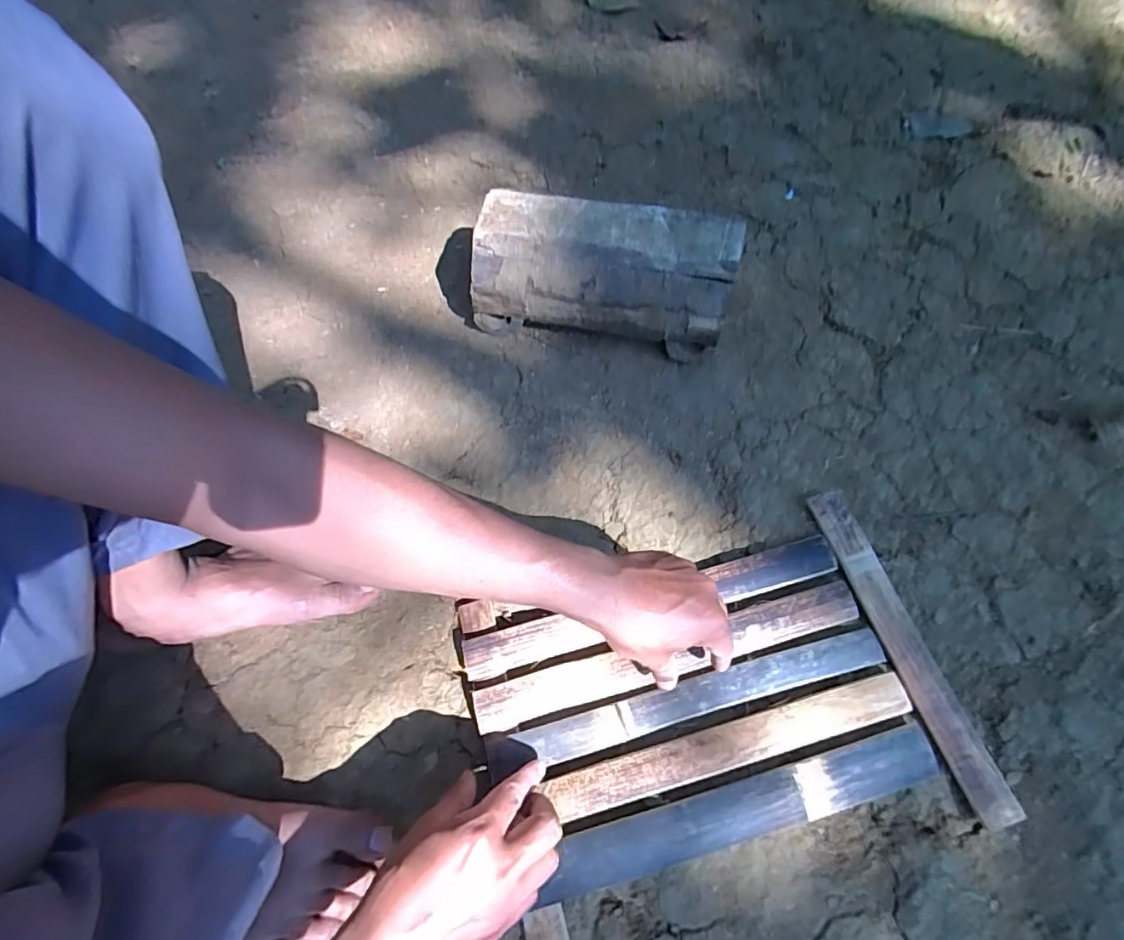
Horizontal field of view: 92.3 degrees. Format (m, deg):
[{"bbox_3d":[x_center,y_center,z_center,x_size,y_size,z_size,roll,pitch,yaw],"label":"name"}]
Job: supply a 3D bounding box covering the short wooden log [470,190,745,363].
[{"bbox_3d":[0.046,-0.220,0.612,0.278,0.122,0.119,11,66,8],"label":"short wooden log"}]

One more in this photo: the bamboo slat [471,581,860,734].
[{"bbox_3d":[0.096,0.165,0.479,0.349,0.008,0.036,-14,65,-4],"label":"bamboo slat"}]

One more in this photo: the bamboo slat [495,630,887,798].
[{"bbox_3d":[0.108,0.198,0.463,0.349,0.009,0.031,-15,65,-4],"label":"bamboo slat"}]

